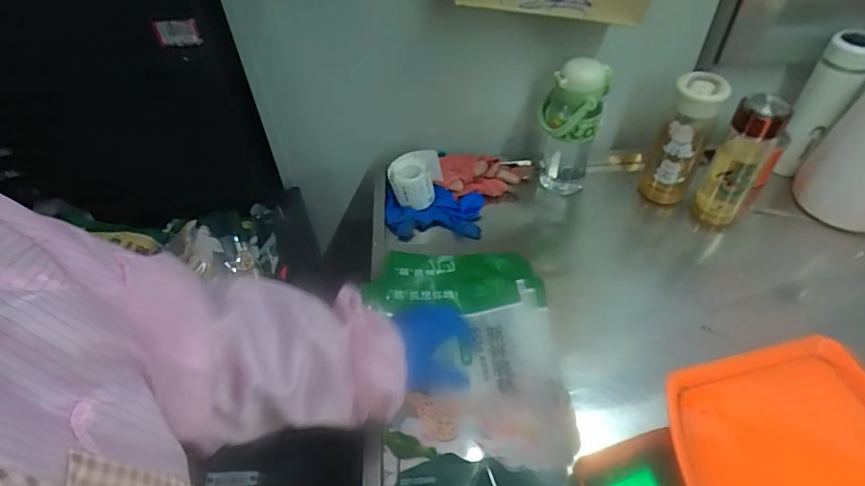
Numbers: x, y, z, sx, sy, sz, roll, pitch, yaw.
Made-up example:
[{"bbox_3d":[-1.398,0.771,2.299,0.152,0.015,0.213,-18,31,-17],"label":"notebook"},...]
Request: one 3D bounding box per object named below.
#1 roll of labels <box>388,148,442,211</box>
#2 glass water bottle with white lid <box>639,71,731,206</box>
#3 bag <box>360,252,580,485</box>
[{"bbox_3d":[-0.031,-0.108,0.835,0.077,0.064,0.072,8,48,11],"label":"roll of labels"},{"bbox_3d":[0.385,-0.153,0.782,0.074,0.205,0.066,20,51,21],"label":"glass water bottle with white lid"},{"bbox_3d":[0.048,0.144,0.630,0.227,0.032,0.335,-6,46,-2],"label":"bag"}]

